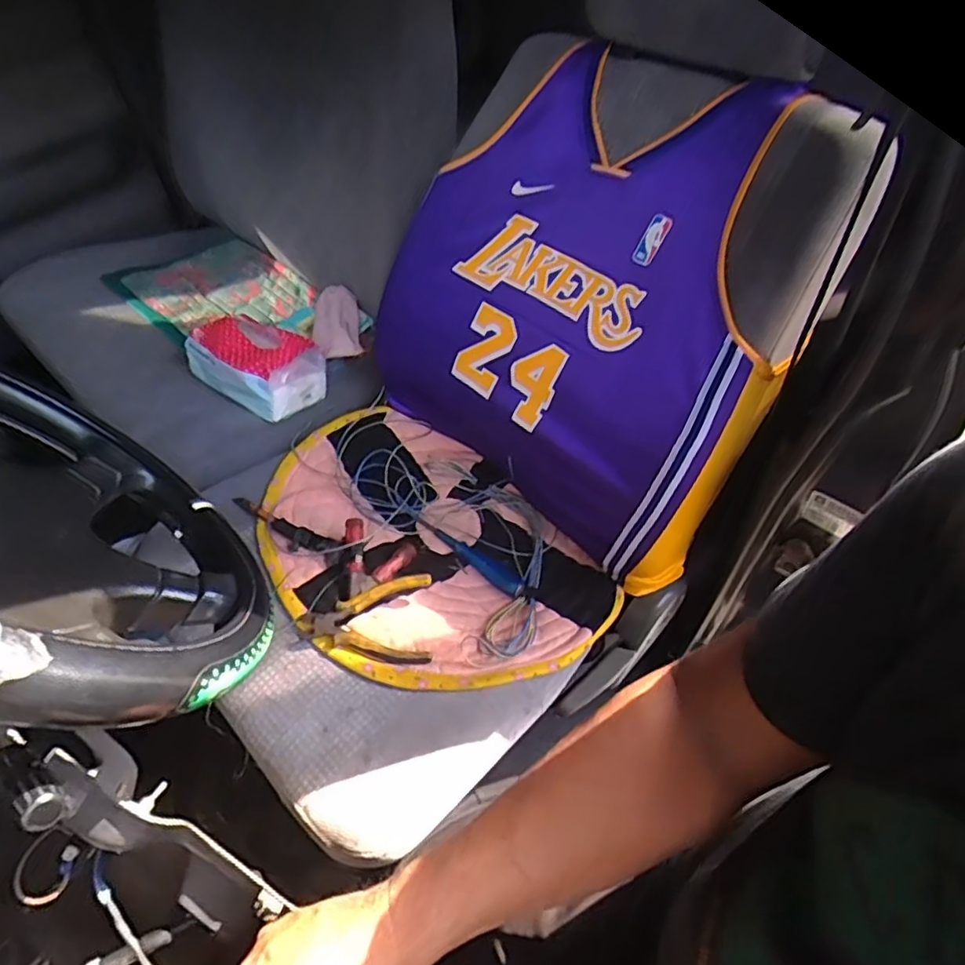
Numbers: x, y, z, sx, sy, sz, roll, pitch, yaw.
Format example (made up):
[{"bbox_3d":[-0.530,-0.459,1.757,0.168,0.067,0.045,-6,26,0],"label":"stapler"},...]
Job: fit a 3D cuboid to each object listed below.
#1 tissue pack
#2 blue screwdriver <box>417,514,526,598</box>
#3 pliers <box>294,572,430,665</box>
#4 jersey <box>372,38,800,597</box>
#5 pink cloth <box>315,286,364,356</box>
[{"bbox_3d":[-0.355,-0.188,0.972,0.203,0.084,0.126,24,58,19],"label":"tissue pack"},{"bbox_3d":[-0.020,0.091,0.822,0.176,0.022,0.030,32,61,24],"label":"blue screwdriver"},{"bbox_3d":[-0.133,0.157,0.712,0.146,0.023,0.098,-4,53,0],"label":"pliers"},{"bbox_3d":[0.129,-0.213,0.784,0.498,0.519,0.180,37,22,26],"label":"jersey"},{"bbox_3d":[-0.247,-0.273,1.058,0.073,0.032,0.155,-11,53,-5],"label":"pink cloth"}]

